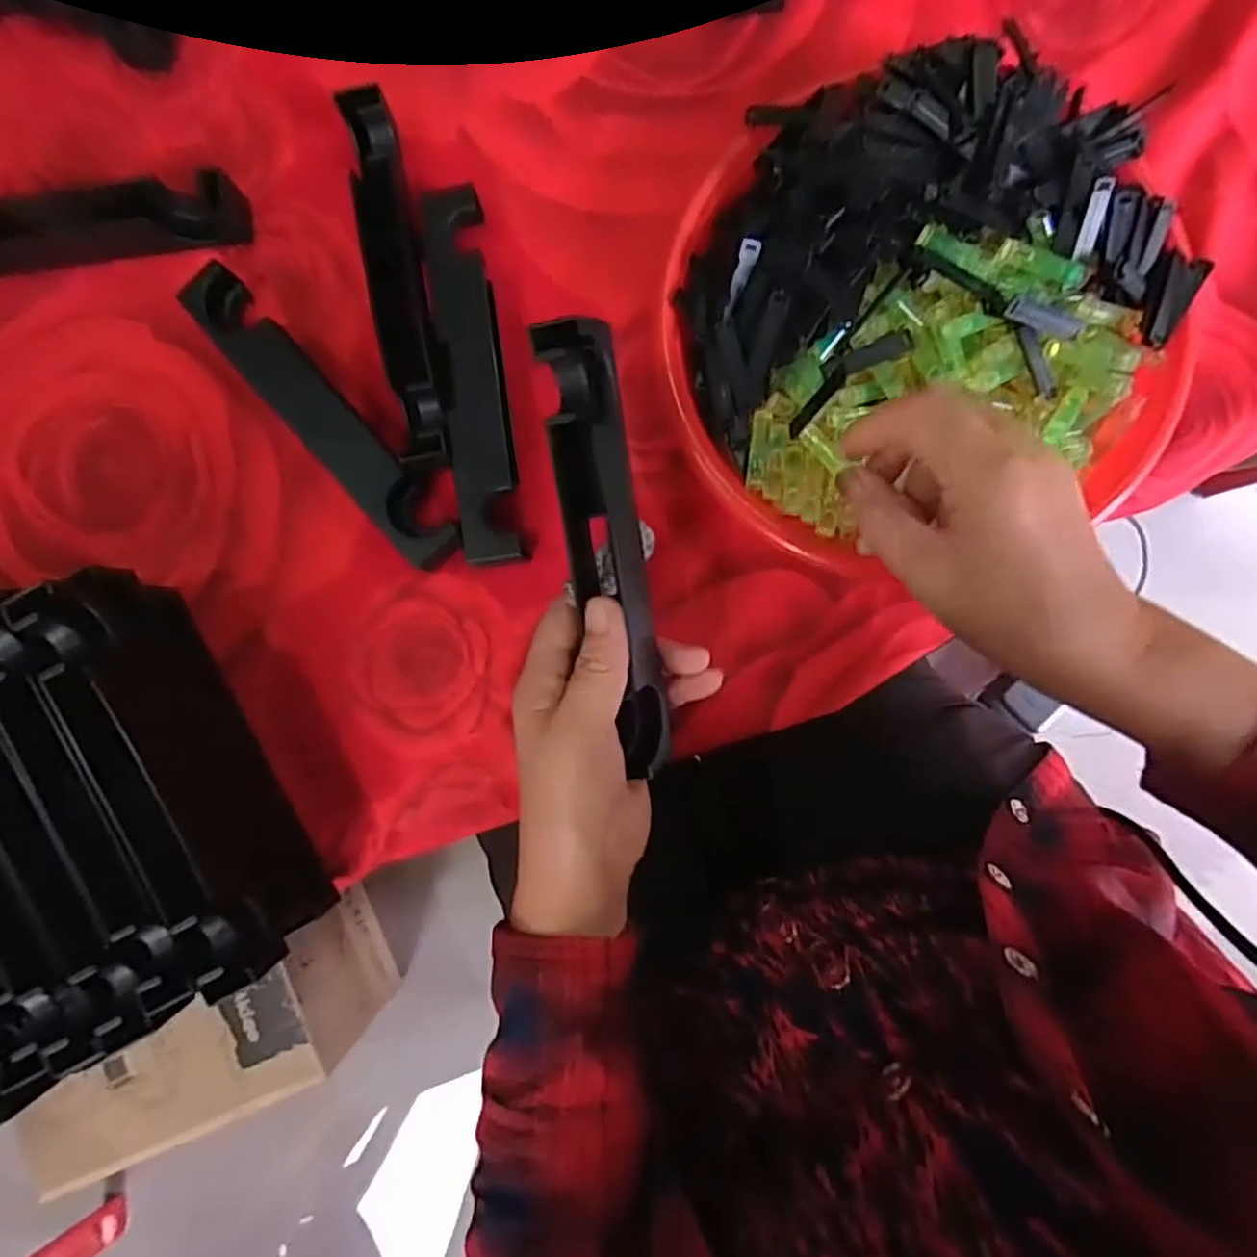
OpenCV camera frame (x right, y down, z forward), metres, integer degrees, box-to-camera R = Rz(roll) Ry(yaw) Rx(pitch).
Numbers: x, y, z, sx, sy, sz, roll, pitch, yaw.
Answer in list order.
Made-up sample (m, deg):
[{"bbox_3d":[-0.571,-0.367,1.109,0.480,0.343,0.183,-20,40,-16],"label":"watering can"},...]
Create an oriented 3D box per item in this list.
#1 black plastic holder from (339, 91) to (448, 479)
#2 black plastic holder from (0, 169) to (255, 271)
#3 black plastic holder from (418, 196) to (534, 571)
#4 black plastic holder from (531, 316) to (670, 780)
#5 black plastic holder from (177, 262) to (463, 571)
[{"bbox_3d":[-0.121,-0.182,0.372,0.028,0.028,0.195,-12,87,2],"label":"black plastic holder"},{"bbox_3d":[-0.312,-0.225,0.392,0.198,0.032,0.031,-3,87,2],"label":"black plastic holder"},{"bbox_3d":[-0.080,-0.130,0.369,0.032,0.022,0.196,-9,87,2],"label":"black plastic holder"},{"bbox_3d":[-0.008,-0.028,0.306,0.032,0.028,0.193,-9,106,5],"label":"black plastic holder"},{"bbox_3d":[-0.163,-0.112,0.381,0.033,0.029,0.199,-43,87,0],"label":"black plastic holder"}]

